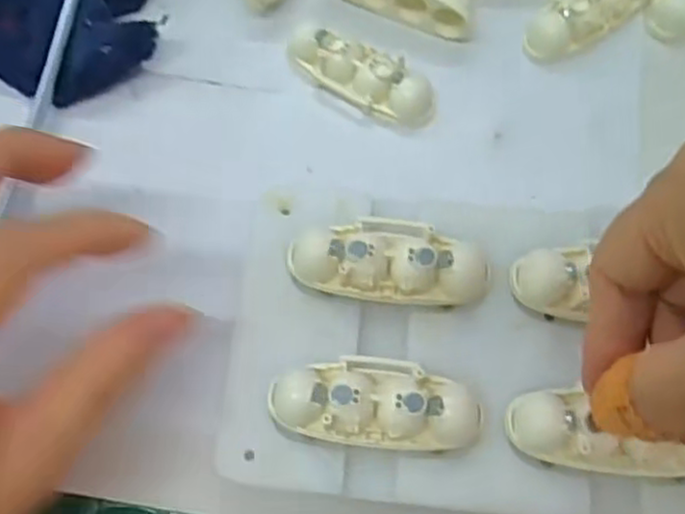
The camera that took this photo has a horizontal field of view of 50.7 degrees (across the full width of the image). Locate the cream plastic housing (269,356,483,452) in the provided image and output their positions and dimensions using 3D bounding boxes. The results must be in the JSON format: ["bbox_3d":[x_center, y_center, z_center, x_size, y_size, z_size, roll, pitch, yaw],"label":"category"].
[{"bbox_3d":[0.010,0.044,0.219,0.063,0.013,0.025,6,71,2],"label":"cream plastic housing"}]

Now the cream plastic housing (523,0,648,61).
[{"bbox_3d":[0.099,-0.101,0.289,0.062,0.012,0.024,-34,74,-11],"label":"cream plastic housing"}]

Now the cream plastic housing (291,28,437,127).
[{"bbox_3d":[0.007,-0.071,0.280,0.060,0.015,0.021,32,74,10],"label":"cream plastic housing"}]

